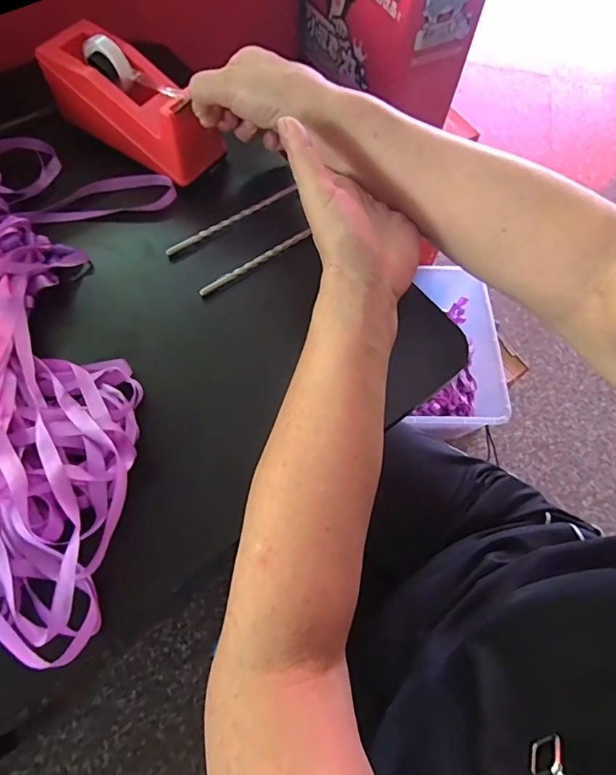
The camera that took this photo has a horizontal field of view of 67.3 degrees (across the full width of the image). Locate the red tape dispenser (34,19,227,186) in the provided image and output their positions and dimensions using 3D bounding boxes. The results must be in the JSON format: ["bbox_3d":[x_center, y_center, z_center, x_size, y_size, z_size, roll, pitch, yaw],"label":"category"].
[{"bbox_3d":[-0.150,-0.246,0.397,0.156,0.070,0.059,36,68,2],"label":"red tape dispenser"}]

